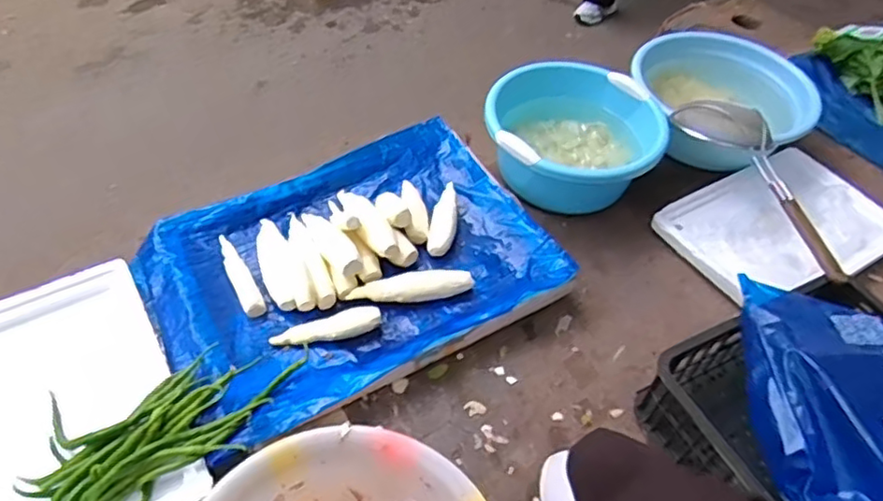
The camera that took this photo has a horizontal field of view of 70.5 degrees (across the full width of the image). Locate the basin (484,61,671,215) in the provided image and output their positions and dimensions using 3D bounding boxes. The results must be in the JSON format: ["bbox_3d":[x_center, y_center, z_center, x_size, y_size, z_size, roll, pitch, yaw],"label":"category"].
[{"bbox_3d":[0.260,-0.232,1.263,0.341,0.152,0.289,1,50,-4],"label":"basin"}]

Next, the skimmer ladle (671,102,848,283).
[{"bbox_3d":[0.594,-0.140,1.107,0.130,0.064,0.430,-19,54,-19],"label":"skimmer ladle"}]

